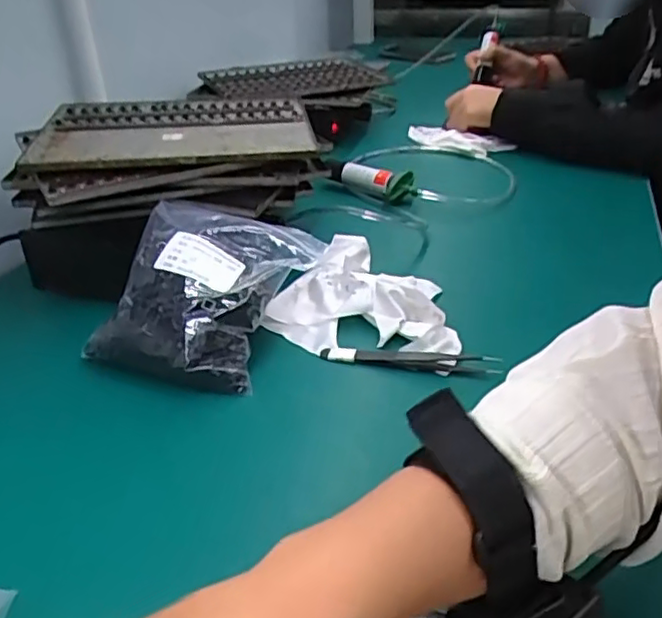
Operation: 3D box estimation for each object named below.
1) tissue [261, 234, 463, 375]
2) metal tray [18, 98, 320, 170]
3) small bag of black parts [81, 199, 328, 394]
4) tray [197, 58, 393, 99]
[{"bbox_3d":[0.007,-0.017,0.526,0.119,0.026,0.216,-13,34,-17],"label":"tissue"},{"bbox_3d":[-0.147,-0.169,0.614,0.249,0.012,0.186,-6,32,-6],"label":"metal tray"},{"bbox_3d":[-0.097,-0.018,0.495,0.138,0.066,0.149,7,34,15],"label":"small bag of black parts"},{"bbox_3d":[-0.057,-0.348,0.969,0.262,0.021,0.168,-6,33,-7],"label":"tray"}]

